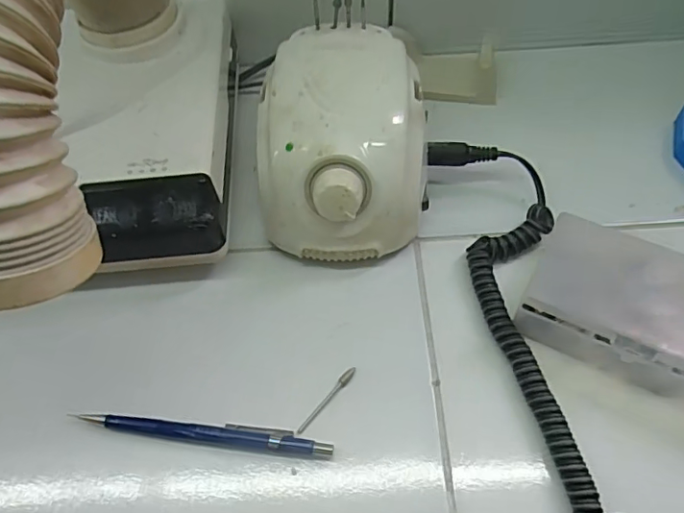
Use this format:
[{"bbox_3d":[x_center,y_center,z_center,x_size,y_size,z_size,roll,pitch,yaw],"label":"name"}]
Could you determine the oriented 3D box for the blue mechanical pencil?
[{"bbox_3d":[-0.072,0.090,0.281,0.132,0.010,0.013,5,56,7],"label":"blue mechanical pencil"}]

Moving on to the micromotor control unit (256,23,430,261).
[{"bbox_3d":[-0.001,-0.071,0.344,0.101,0.084,0.135,-2,55,2],"label":"micromotor control unit"}]

